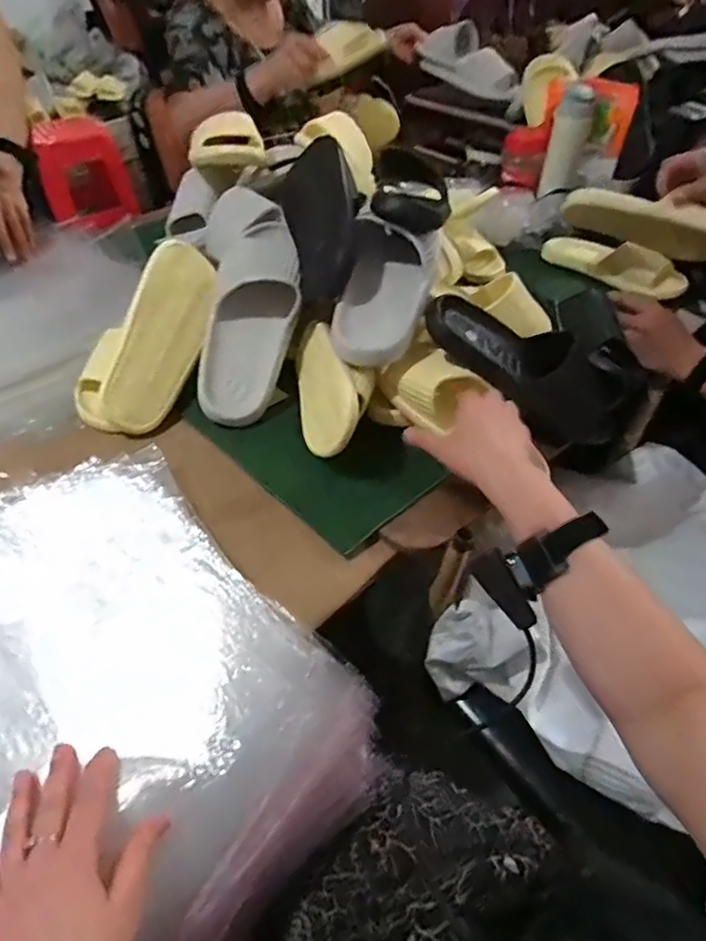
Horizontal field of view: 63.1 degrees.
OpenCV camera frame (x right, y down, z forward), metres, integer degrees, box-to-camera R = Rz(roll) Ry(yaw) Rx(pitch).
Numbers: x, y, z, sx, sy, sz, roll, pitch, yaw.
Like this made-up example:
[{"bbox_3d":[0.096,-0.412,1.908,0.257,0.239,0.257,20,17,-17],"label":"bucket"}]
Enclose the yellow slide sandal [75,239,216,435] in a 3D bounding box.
[{"bbox_3d":[-0.256,-0.169,0.741,0.125,0.077,0.266,18,76,17],"label":"yellow slide sandal"}]

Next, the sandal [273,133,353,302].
[{"bbox_3d":[-0.033,-0.312,0.722,0.059,0.115,0.279,15,48,-33],"label":"sandal"}]

